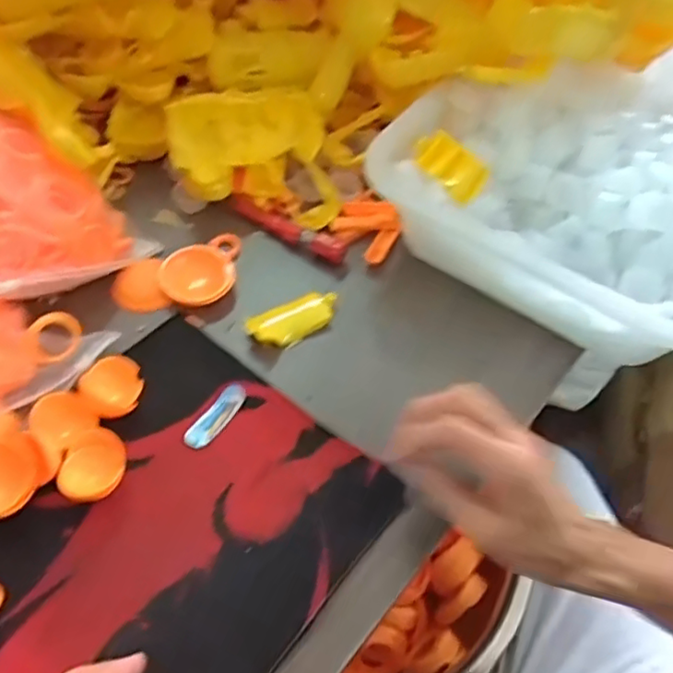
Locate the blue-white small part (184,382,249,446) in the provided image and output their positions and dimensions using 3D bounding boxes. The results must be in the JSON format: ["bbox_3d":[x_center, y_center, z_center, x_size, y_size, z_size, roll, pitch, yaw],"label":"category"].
[{"bbox_3d":[-0.085,0.055,0.447,0.020,0.005,0.054,28,58,17],"label":"blue-white small part"}]

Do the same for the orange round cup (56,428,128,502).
[{"bbox_3d":[-0.155,0.085,0.404,0.038,0.022,0.047,4,54,1],"label":"orange round cup"}]

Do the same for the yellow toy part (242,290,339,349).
[{"bbox_3d":[-0.033,-0.014,0.498,0.077,0.019,0.030,-28,60,-20],"label":"yellow toy part"}]

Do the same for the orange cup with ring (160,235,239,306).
[{"bbox_3d":[-0.104,-0.058,0.514,0.050,0.023,0.076,36,60,21],"label":"orange cup with ring"}]

